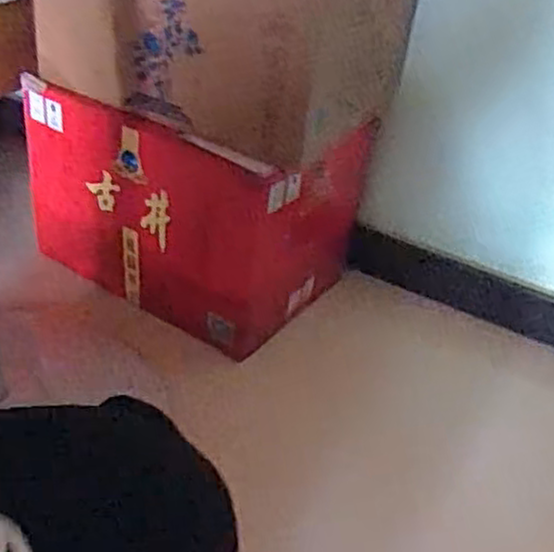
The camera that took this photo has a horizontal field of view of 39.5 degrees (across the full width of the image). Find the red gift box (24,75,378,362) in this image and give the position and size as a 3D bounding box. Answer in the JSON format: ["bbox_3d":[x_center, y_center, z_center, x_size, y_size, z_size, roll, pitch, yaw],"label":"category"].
[{"bbox_3d":[-0.106,-0.130,1.103,0.399,0.268,0.292,24,38,22],"label":"red gift box"}]

